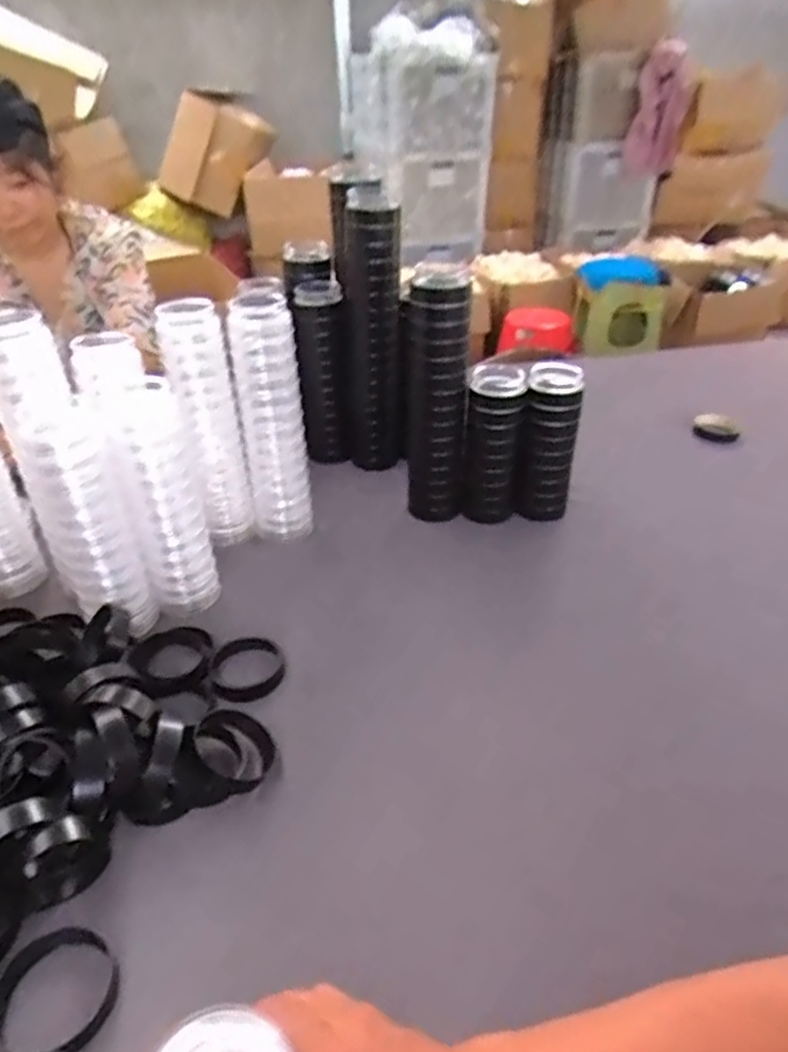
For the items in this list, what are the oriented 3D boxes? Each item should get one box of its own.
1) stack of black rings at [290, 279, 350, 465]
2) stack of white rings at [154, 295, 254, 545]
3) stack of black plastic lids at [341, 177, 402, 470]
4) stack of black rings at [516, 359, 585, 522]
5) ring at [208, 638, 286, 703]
[{"bbox_3d":[-0.094,-0.206,0.930,0.065,0.233,0.067,-6,34,-8],"label":"stack of black rings"},{"bbox_3d":[-0.208,-0.109,0.749,0.064,0.272,0.061,-9,35,-12],"label":"stack of white rings"},{"bbox_3d":[-0.029,-0.244,0.875,0.074,0.346,0.062,0,34,2],"label":"stack of black plastic lids"},{"bbox_3d":[0.191,-0.102,0.817,0.063,0.178,0.067,8,35,13],"label":"stack of black rings"},{"bbox_3d":[-0.135,0.131,0.619,0.067,0.018,0.072,-1,34,0],"label":"ring"}]

